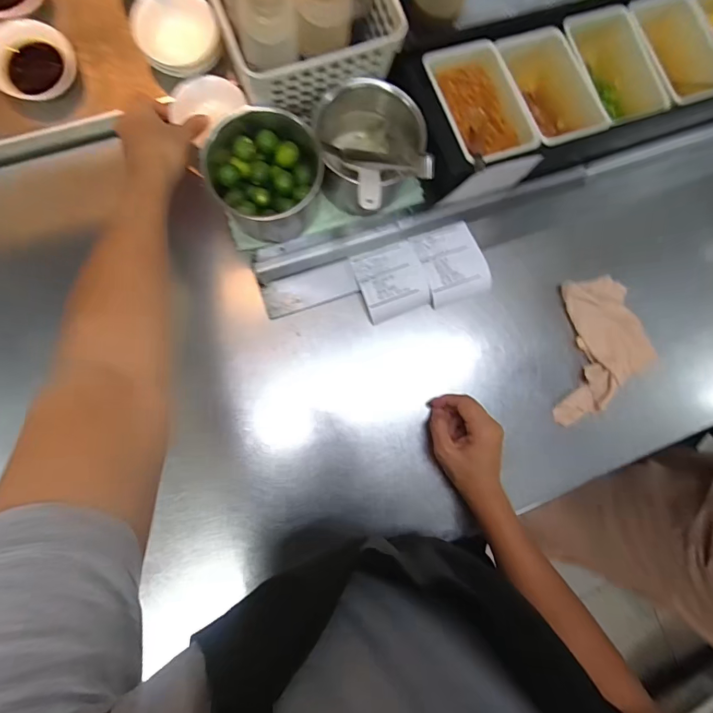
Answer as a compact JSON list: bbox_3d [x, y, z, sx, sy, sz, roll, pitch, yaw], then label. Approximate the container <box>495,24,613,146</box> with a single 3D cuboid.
[{"bbox_3d":[0.220,-0.308,0.479,0.086,0.067,0.154,-14,72,-7],"label":"container"}]

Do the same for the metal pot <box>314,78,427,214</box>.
[{"bbox_3d":[0.018,-0.206,0.433,0.112,0.120,0.142,-6,85,-9],"label":"metal pot"}]

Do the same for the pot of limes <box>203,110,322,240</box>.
[{"bbox_3d":[-0.098,-0.198,0.443,0.114,0.081,0.114,1,84,-8],"label":"pot of limes"}]

